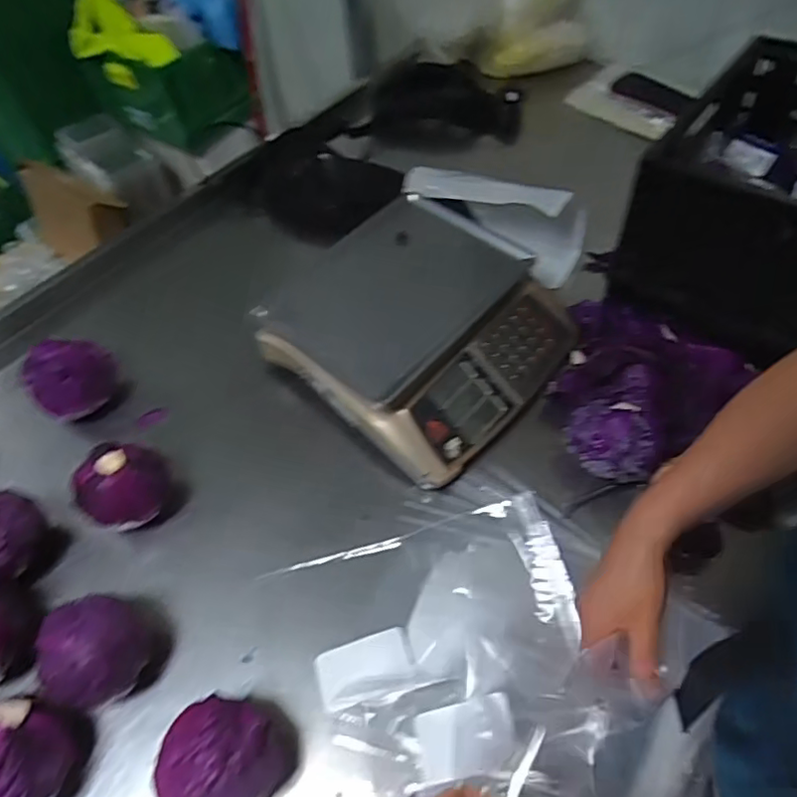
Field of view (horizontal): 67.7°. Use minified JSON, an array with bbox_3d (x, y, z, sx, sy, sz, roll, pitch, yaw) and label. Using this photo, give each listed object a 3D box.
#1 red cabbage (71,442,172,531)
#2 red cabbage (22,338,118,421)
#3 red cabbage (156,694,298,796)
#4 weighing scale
[{"bbox_3d":[-0.334,0.099,0.713,0.092,0.084,0.102,32,63,23],"label":"red cabbage"},{"bbox_3d":[-0.449,-0.027,0.828,0.093,0.098,0.111,35,64,24],"label":"red cabbage"},{"bbox_3d":[-0.160,0.334,0.553,0.105,0.102,0.098,-2,55,3],"label":"red cabbage"},{"bbox_3d":[0.027,-0.102,0.827,0.346,0.119,0.329,36,65,25],"label":"weighing scale"}]

